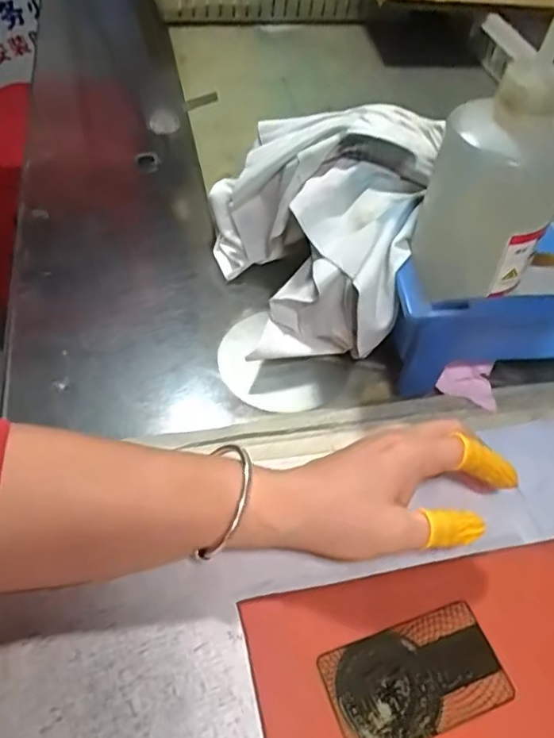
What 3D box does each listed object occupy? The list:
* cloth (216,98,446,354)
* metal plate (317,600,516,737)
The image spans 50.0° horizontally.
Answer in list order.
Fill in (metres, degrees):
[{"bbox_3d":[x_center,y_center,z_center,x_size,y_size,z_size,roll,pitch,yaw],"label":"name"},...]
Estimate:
[{"bbox_3d":[0.028,-0.095,0.416,0.151,0.118,0.173,2,50,-3],"label":"cloth"},{"bbox_3d":[0.067,0.147,0.283,0.084,0.004,0.048,-14,53,-16],"label":"metal plate"}]

